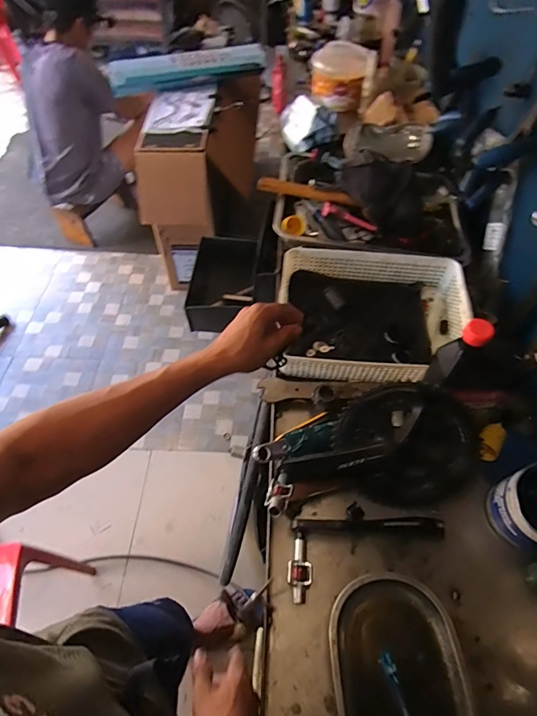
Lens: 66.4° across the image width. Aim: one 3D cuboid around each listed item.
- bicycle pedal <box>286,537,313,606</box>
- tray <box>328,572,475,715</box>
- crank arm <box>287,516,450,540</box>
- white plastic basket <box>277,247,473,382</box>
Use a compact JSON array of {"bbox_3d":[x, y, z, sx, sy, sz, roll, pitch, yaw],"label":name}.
[{"bbox_3d":[0.041,0.286,0.550,0.032,0.028,0.076,1,55,1],"label":"bicycle pedal"},{"bbox_3d":[0.156,0.382,0.482,0.151,0.031,0.217,-6,56,-4],"label":"tray"},{"bbox_3d":[0.138,0.235,0.574,0.207,0.037,0.024,1,56,1],"label":"crank arm"},{"bbox_3d":[0.186,-0.074,0.751,0.330,0.084,0.243,4,56,3],"label":"white plastic basket"}]

